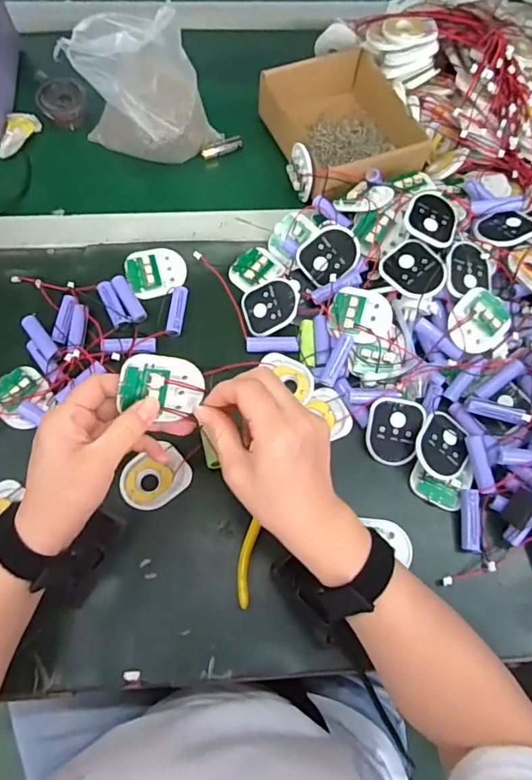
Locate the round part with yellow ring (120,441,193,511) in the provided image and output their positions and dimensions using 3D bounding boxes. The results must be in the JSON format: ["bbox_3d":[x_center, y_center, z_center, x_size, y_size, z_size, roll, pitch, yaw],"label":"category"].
[{"bbox_3d":[-0.096,0.075,0.447,0.057,0.007,0.046,-34,74,-15],"label":"round part with yellow ring"}]

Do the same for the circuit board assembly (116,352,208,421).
[{"bbox_3d":[-0.071,-0.002,0.353,0.055,0.013,0.042,20,101,-30],"label":"circuit board assembly"}]

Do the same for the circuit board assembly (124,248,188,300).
[{"bbox_3d":[-0.109,-0.117,0.513,0.058,0.009,0.052,-11,69,-7],"label":"circuit board assembly"}]

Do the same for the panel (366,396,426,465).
[{"bbox_3d":[0.113,0.036,0.458,0.046,0.008,0.058,16,90,-2],"label":"panel"}]

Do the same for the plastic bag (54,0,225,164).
[{"bbox_3d":[-0.124,-0.295,0.515,0.138,0.140,0.075,-1,68,-3],"label":"plastic bag"}]

